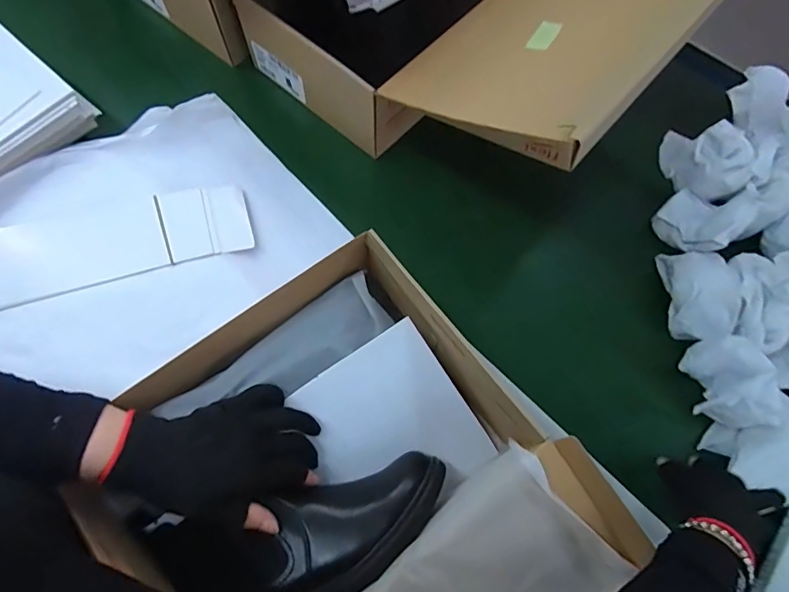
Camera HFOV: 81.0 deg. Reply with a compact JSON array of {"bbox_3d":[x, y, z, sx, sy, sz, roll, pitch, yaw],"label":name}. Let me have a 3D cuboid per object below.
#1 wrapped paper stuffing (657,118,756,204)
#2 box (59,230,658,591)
[{"bbox_3d":[0.434,-0.188,0.637,0.102,0.044,0.113,-32,74,-13],"label":"wrapped paper stuffing"},{"bbox_3d":[-0.029,0.186,0.410,0.338,0.108,0.399,-37,76,-15],"label":"box"}]

